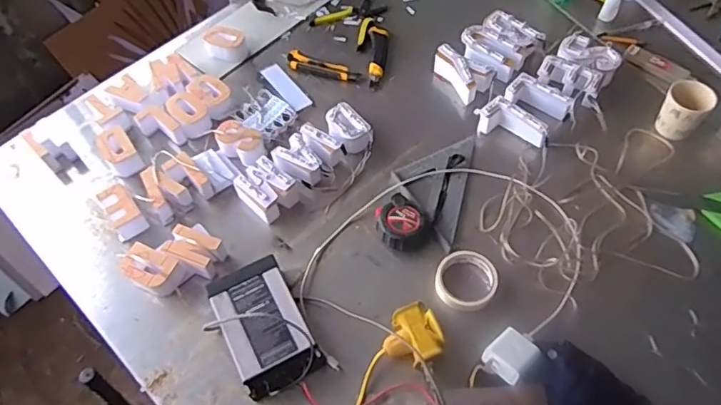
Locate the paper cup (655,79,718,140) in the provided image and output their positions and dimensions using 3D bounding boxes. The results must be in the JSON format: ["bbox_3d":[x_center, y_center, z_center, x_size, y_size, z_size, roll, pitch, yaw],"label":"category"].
[{"bbox_3d":[0.558,-0.152,0.954,0.071,0.101,0.067,-1,56,2],"label":"paper cup"}]

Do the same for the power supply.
[{"bbox_3d":[-0.143,0.176,0.789,0.117,0.045,0.188,-26,59,-15],"label":"power supply"}]

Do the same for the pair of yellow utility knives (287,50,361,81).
[{"bbox_3d":[-0.076,-0.271,1.093,0.150,0.016,0.043,17,58,13],"label":"pair of yellow utility knives"}]

